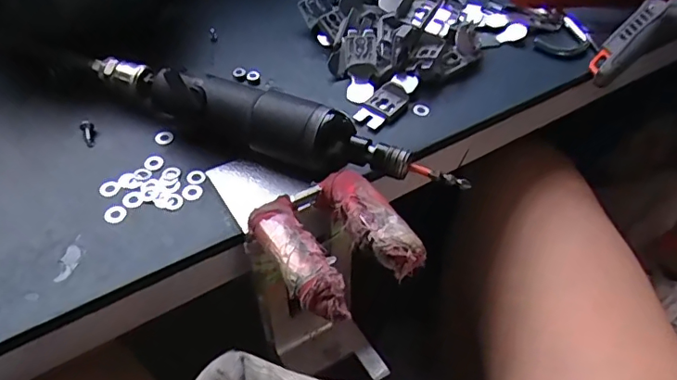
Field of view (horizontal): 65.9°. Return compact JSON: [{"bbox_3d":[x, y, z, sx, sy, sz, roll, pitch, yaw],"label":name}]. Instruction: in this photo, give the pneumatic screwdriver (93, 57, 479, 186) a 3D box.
[{"bbox_3d":[-0.048,-0.042,0.336,0.254,0.042,0.030,20,51,13],"label":"pneumatic screwdriver"}]

